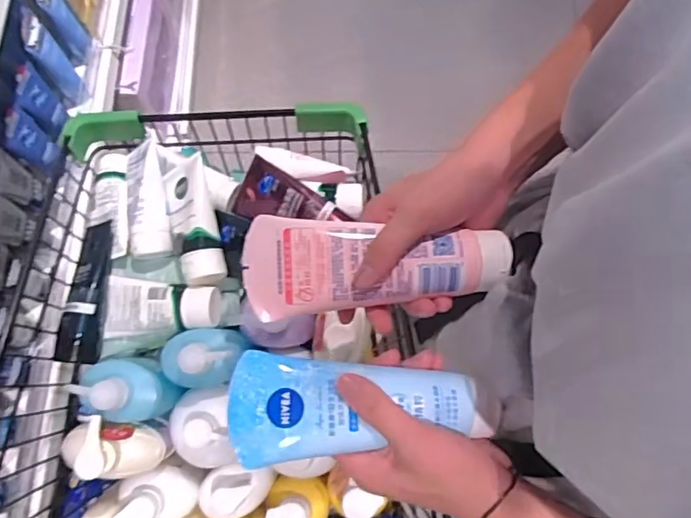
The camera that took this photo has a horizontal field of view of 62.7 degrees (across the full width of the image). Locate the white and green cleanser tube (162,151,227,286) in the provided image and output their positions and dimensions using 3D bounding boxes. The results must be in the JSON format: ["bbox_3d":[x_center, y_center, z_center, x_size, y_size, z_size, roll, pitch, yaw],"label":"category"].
[{"bbox_3d":[-0.178,-0.045,0.661,0.053,0.040,0.155,-15,72,-5],"label":"white and green cleanser tube"}]

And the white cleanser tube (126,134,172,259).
[{"bbox_3d":[-0.239,-0.074,0.678,0.054,0.036,0.145,-12,72,-4],"label":"white cleanser tube"}]

